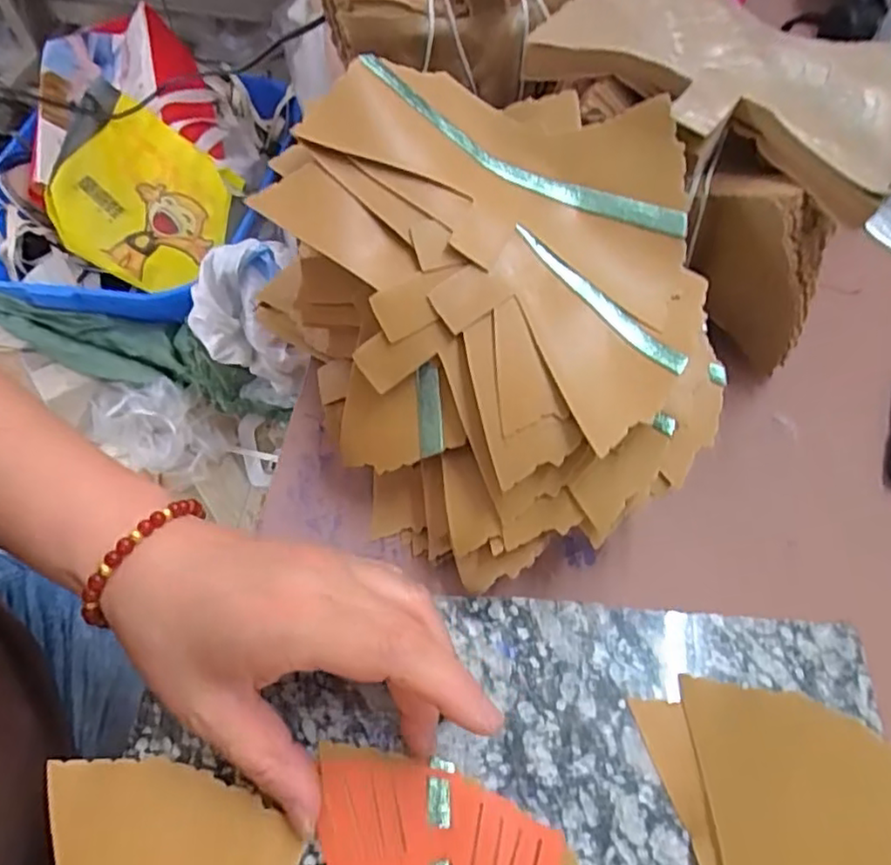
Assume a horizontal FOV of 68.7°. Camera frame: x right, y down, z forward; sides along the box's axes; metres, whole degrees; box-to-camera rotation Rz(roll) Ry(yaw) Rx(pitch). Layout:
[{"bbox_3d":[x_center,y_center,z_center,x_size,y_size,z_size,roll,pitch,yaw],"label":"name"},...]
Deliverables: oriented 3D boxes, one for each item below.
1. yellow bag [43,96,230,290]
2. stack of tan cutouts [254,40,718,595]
[{"bbox_3d":[-0.520,-0.391,1.112,0.261,0.127,0.252,37,69,16],"label":"yellow bag"},{"bbox_3d":[0.022,-0.052,0.295,0.176,0.110,0.207,-21,64,-12],"label":"stack of tan cutouts"}]

